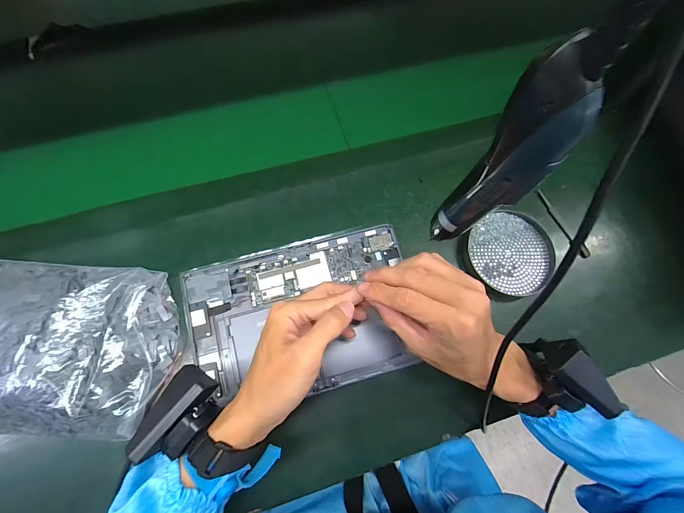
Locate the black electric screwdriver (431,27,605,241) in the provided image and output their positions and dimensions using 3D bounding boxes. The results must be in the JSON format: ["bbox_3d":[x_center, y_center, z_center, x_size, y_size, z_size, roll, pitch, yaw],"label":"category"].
[{"bbox_3d":[0.101,-0.054,0.197,0.039,0.146,0.033,15,71,2],"label":"black electric screwdriver"}]

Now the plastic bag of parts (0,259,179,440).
[{"bbox_3d":[-0.335,0.094,0.342,0.283,0.036,0.181,4,71,-1],"label":"plastic bag of parts"}]

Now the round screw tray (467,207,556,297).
[{"bbox_3d":[0.222,-0.006,0.406,0.104,0.018,0.108,1,71,-2],"label":"round screw tray"}]

